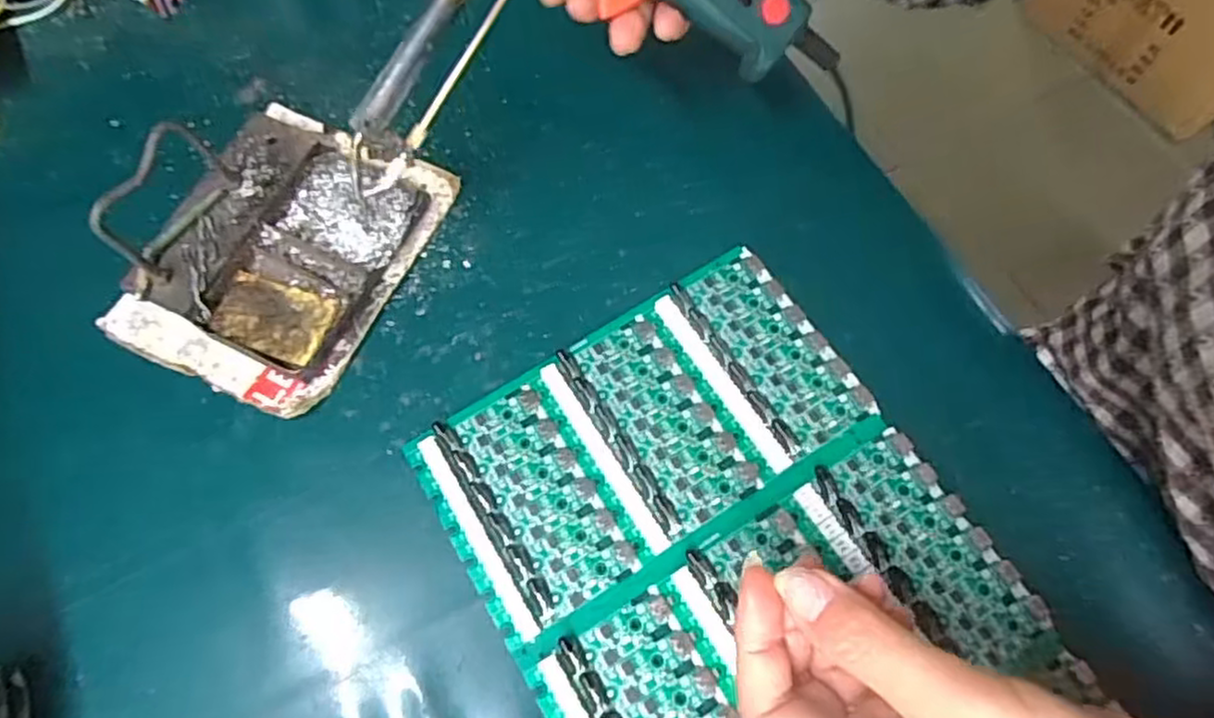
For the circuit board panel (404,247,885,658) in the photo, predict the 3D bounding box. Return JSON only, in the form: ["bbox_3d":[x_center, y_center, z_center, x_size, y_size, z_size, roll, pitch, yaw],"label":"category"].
[{"bbox_3d":[0.016,0.034,0.315,0.184,0.008,0.106,-30,71,-9],"label":"circuit board panel"}]

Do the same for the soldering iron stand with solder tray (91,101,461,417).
[{"bbox_3d":[-0.163,-0.065,0.327,0.125,0.069,0.150,24,72,11],"label":"soldering iron stand with solder tray"}]

